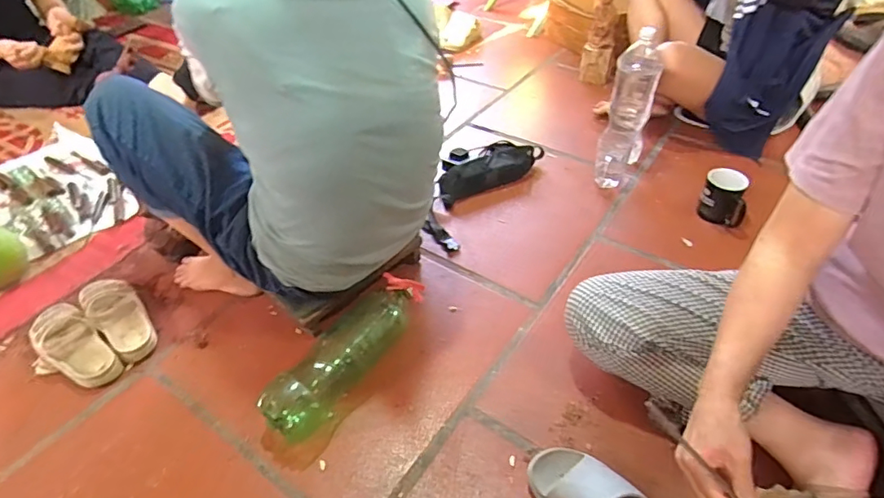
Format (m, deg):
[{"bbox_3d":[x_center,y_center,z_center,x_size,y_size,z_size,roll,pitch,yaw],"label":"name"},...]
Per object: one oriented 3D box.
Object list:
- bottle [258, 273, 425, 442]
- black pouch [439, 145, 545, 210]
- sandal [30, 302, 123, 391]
[{"bbox_3d":[-0.160,0.180,0.872,0.097,0.101,0.323,25,49,27],"label":"bottle"},{"bbox_3d":[0.117,-0.198,1.292,0.304,0.069,0.090,-24,47,-21],"label":"black pouch"},{"bbox_3d":[-0.673,0.176,0.932,0.230,0.042,0.091,28,51,29],"label":"sandal"}]

